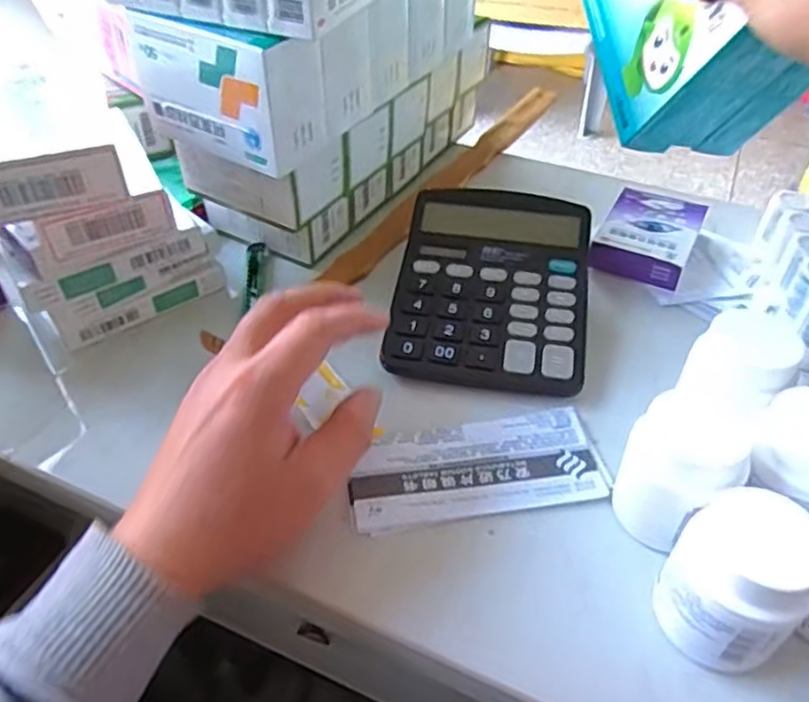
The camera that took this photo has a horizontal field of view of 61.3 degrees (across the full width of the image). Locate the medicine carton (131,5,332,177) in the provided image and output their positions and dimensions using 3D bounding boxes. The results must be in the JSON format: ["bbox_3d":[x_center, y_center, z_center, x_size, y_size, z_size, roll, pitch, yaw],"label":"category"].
[{"bbox_3d":[-0.093,-0.145,0.370,0.094,0.068,0.044,23,48,21],"label":"medicine carton"}]

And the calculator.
[{"bbox_3d":[0.056,-0.046,0.435,0.117,0.035,0.160,7,44,7],"label":"calculator"}]

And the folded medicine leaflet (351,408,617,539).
[{"bbox_3d":[0.036,0.060,0.349,0.127,0.006,0.056,-7,45,-8],"label":"folded medicine leaflet"}]

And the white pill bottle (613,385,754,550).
[{"bbox_3d":[0.121,0.055,0.310,0.041,0.064,0.046,-24,49,-23],"label":"white pill bottle"}]

